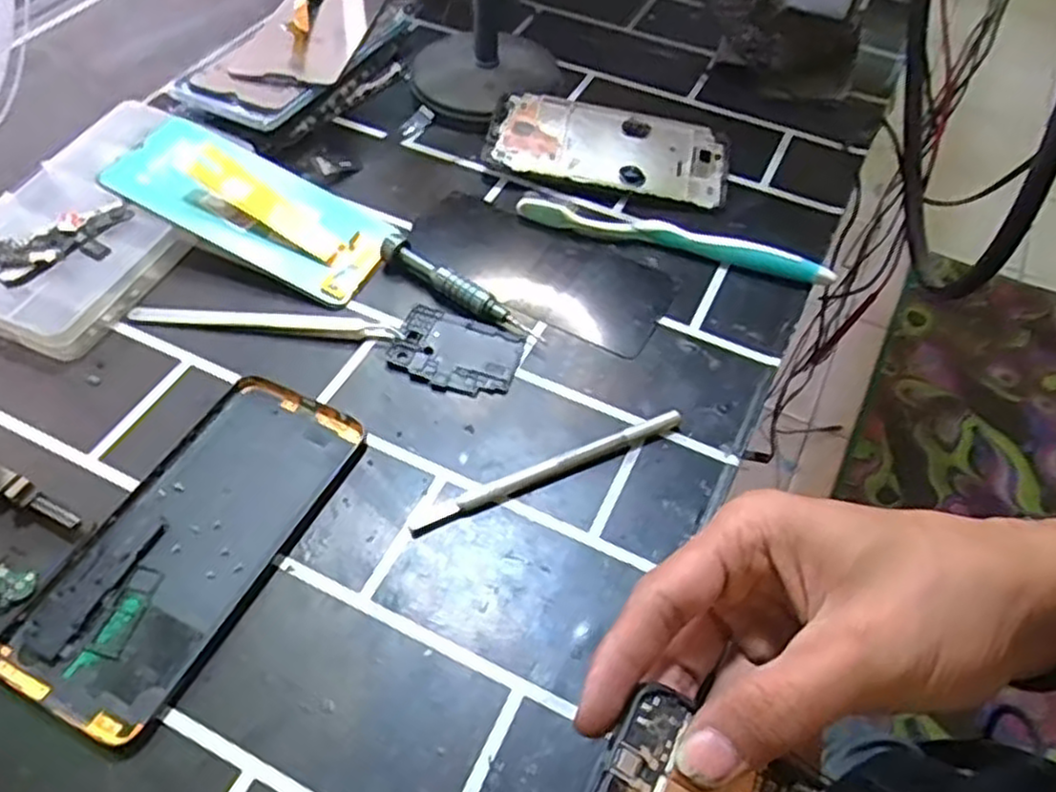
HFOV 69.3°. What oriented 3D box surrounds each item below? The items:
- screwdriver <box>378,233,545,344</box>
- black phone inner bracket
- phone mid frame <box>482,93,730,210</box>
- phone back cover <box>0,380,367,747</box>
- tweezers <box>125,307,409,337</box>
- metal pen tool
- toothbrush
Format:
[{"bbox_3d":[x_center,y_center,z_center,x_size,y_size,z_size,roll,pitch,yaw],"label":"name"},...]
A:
[{"bbox_3d":[-0.037,-0.059,0.418,0.106,0.013,0.013,30,57,19],"label":"screwdriver"},{"bbox_3d":[-0.038,-0.024,0.400,0.065,0.004,0.045,18,54,12],"label":"black phone inner bracket"},{"bbox_3d":[0.051,-0.161,0.493,0.153,0.006,0.070,11,64,2],"label":"phone mid frame"},{"bbox_3d":[-0.146,0.060,0.332,0.073,0.004,0.160,23,55,15],"label":"phone back cover"},{"bbox_3d":[-0.139,-0.040,0.404,0.142,0.005,0.012,5,53,2],"label":"tweezers"},{"bbox_3d":[0.011,0.034,0.359,0.137,0.008,0.009,-19,56,-16],"label":"metal pen tool"},{"bbox_3d":[0.085,-0.093,0.448,0.183,0.017,0.014,15,54,9],"label":"toothbrush"}]

